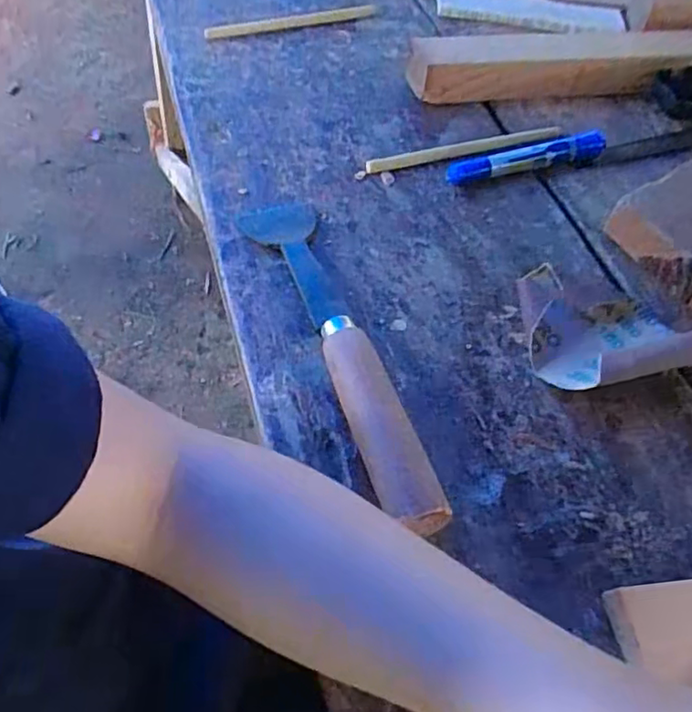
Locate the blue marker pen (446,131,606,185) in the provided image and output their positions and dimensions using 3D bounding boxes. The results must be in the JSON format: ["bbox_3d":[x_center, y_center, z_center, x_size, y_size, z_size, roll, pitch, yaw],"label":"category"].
[{"bbox_3d":[0.146,-0.158,0.481,0.132,0.020,0.021,-10,57,-9],"label":"blue marker pen"}]

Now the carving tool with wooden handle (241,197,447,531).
[{"bbox_3d":[-0.008,-0.012,0.369,0.043,0.033,0.265,-15,58,-13],"label":"carving tool with wooden handle"}]

